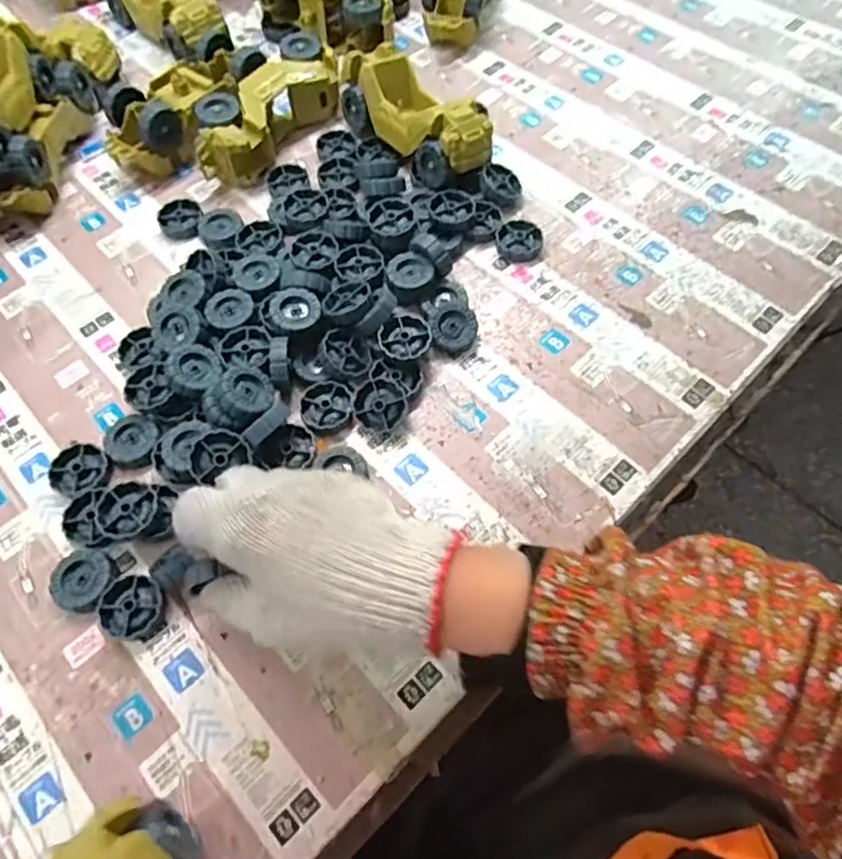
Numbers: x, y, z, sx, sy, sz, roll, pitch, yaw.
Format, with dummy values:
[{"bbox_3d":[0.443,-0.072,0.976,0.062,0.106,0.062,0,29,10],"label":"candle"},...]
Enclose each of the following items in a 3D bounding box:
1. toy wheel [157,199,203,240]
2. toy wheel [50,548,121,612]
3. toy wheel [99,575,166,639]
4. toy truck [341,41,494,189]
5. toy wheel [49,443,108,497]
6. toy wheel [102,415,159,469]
[{"bbox_3d":[-0.214,-0.187,0.545,0.038,0.012,0.040,-1,63,2],"label":"toy wheel"},{"bbox_3d":[-0.216,0.096,0.392,0.039,0.011,0.038,-1,63,2],"label":"toy wheel"},{"bbox_3d":[-0.181,0.112,0.383,0.039,0.012,0.037,-1,63,2],"label":"toy wheel"},{"bbox_3d":[-0.003,-0.279,0.548,0.062,0.059,0.152,-38,67,-15],"label":"toy truck"},{"bbox_3d":[-0.238,0.030,0.428,0.041,0.012,0.036,25,67,14],"label":"toy wheel"},{"bbox_3d":[-0.208,0.009,0.438,0.035,0.011,0.036,-1,63,2],"label":"toy wheel"}]

